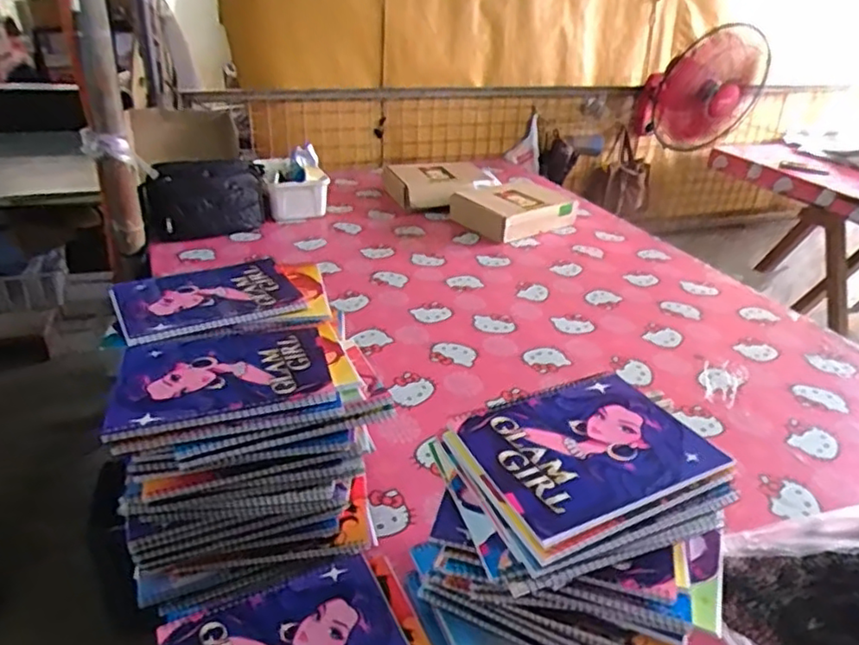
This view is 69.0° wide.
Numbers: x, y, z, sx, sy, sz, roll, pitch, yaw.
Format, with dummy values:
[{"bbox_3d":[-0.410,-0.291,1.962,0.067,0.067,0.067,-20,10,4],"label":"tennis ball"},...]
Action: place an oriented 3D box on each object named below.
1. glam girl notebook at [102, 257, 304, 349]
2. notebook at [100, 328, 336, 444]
[{"bbox_3d":[-0.264,-0.033,0.749,0.201,0.016,0.163,-15,34,-29],"label":"glam girl notebook"},{"bbox_3d":[-0.202,0.048,0.613,0.195,0.014,0.152,-8,29,-14],"label":"notebook"}]

